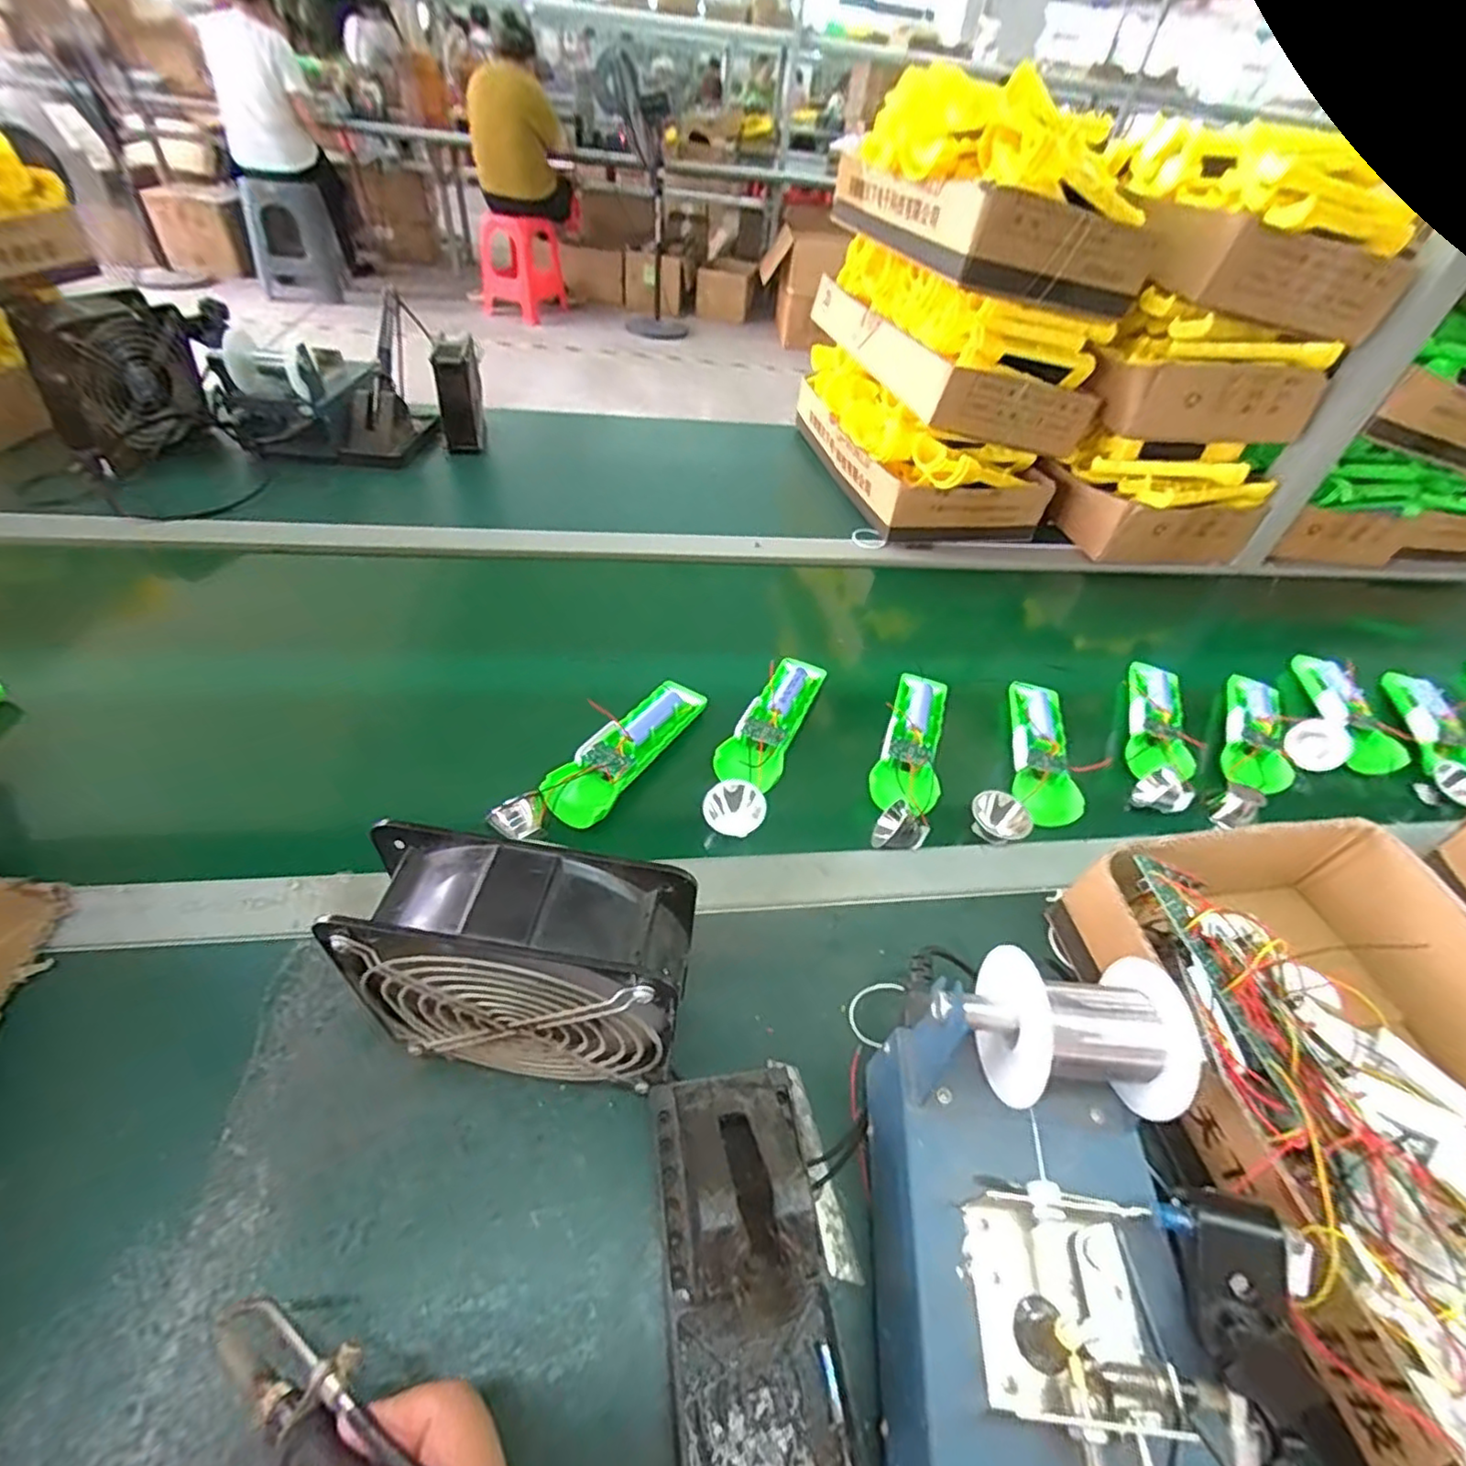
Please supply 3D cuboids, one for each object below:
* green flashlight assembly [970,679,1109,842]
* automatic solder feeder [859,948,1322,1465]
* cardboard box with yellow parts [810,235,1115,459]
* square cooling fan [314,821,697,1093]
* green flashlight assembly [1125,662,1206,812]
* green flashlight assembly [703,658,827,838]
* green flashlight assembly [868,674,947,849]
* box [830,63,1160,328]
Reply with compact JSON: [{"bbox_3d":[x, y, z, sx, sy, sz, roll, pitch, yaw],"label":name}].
[{"bbox_3d":[0.259,0.019,0.548,0.077,0.042,0.194,24,48,15],"label":"green flashlight assembly"},{"bbox_3d":[0.140,0.220,0.278,0.141,0.127,0.201,7,46,-1],"label":"automatic solder feeder"},{"bbox_3d":[0.261,-0.512,0.838,0.192,0.134,0.398,-9,48,-16],"label":"cardboard box with yellow parts"},{"bbox_3d":[-0.098,0.115,0.317,0.147,0.136,0.058,9,46,1],"label":"square cooling fan"},{"bbox_3d":[0.384,0.000,0.595,0.057,0.031,0.185,20,47,12],"label":"green flashlight assembly"},{"bbox_3d":[0.027,-0.003,0.534,0.050,0.028,0.202,18,47,10],"label":"green flashlight assembly"},{"bbox_3d":[0.146,0.011,0.541,0.049,0.030,0.197,17,46,9],"label":"green flashlight assembly"},{"bbox_3d":[0.276,-0.602,0.727,0.222,0.149,0.382,-5,47,-12],"label":"box"}]

